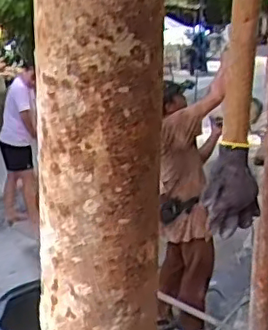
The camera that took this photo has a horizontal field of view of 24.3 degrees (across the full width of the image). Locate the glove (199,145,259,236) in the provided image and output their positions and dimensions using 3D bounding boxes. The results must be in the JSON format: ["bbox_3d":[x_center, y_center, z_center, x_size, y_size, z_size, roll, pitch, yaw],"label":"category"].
[{"bbox_3d":[0.177,0.045,1.126,0.097,0.164,0.060,8,16,17],"label":"glove"}]

